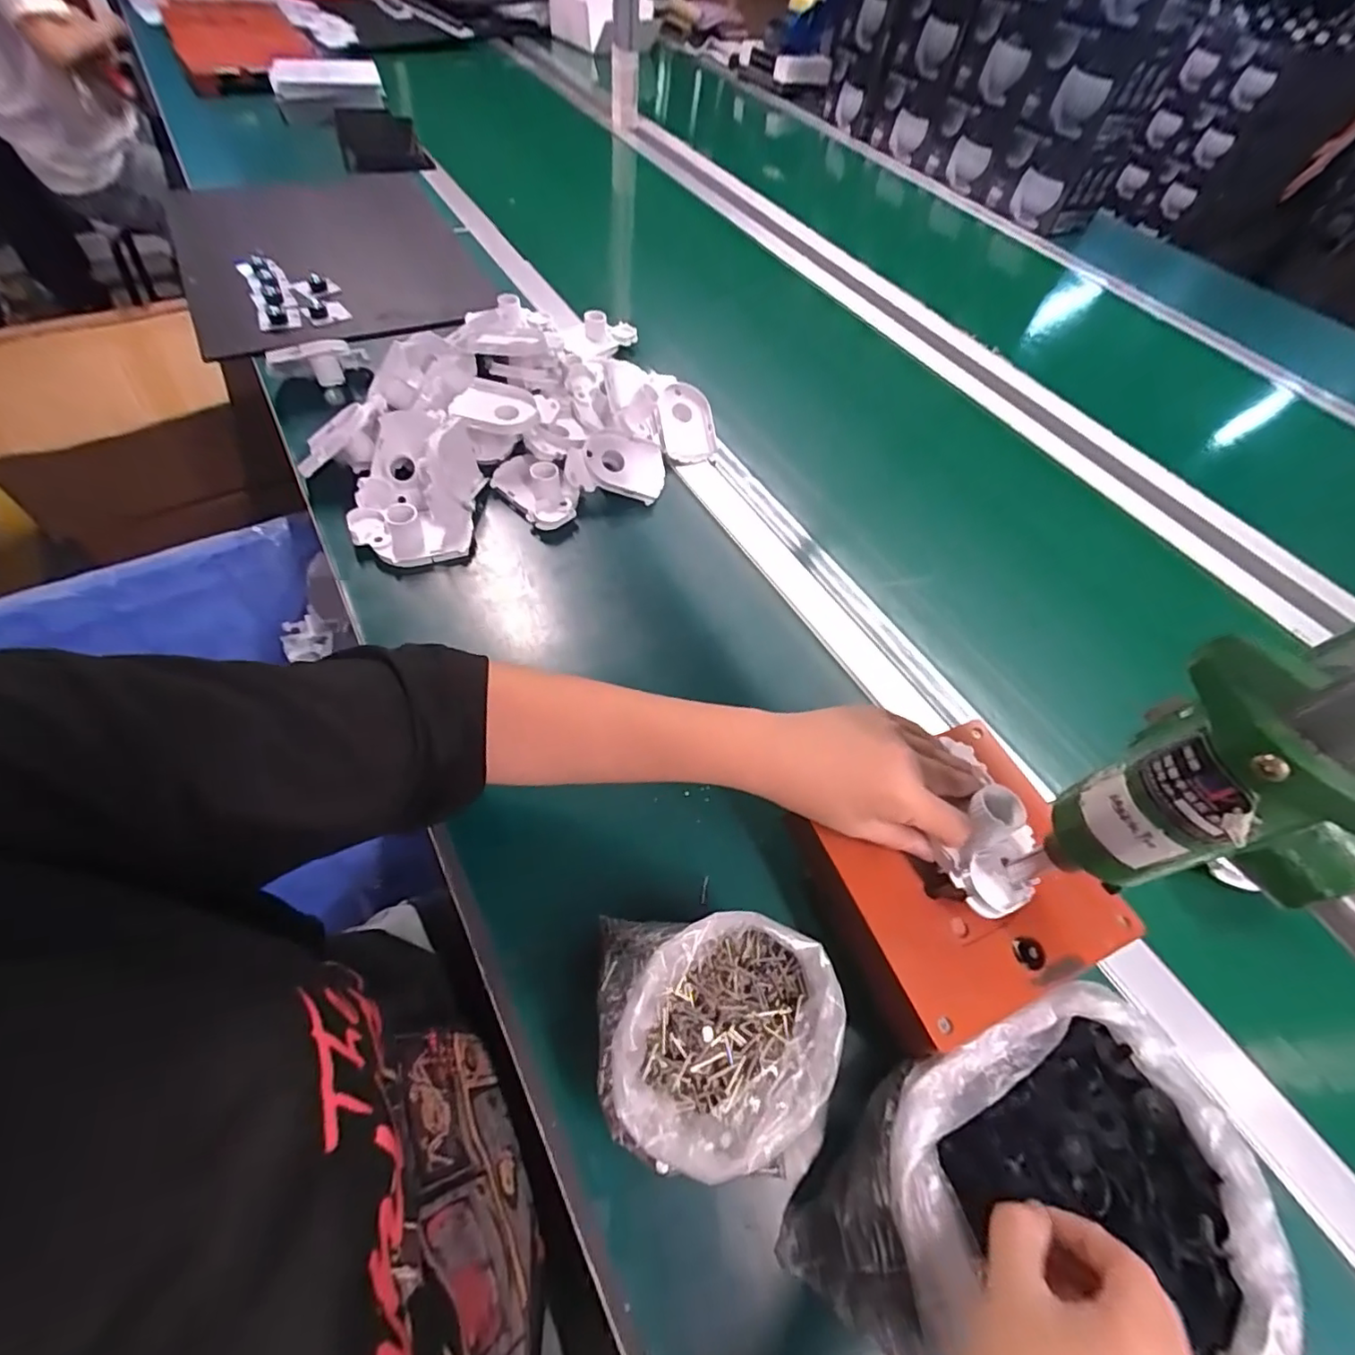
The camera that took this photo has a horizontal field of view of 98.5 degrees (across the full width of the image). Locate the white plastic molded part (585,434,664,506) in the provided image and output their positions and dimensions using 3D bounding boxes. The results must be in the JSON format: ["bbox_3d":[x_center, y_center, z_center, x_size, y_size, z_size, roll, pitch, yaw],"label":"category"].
[{"bbox_3d":[-0.054,-0.217,0.602,0.084,0.016,0.064,8,82,-22],"label":"white plastic molded part"}]

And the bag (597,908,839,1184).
[{"bbox_3d":[0.014,0.189,0.310,0.127,0.083,0.112,10,56,0],"label":"bag"}]

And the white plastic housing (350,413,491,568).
[{"bbox_3d":[-0.248,-0.180,0.552,0.107,0.068,0.153,0,57,-6],"label":"white plastic housing"}]

